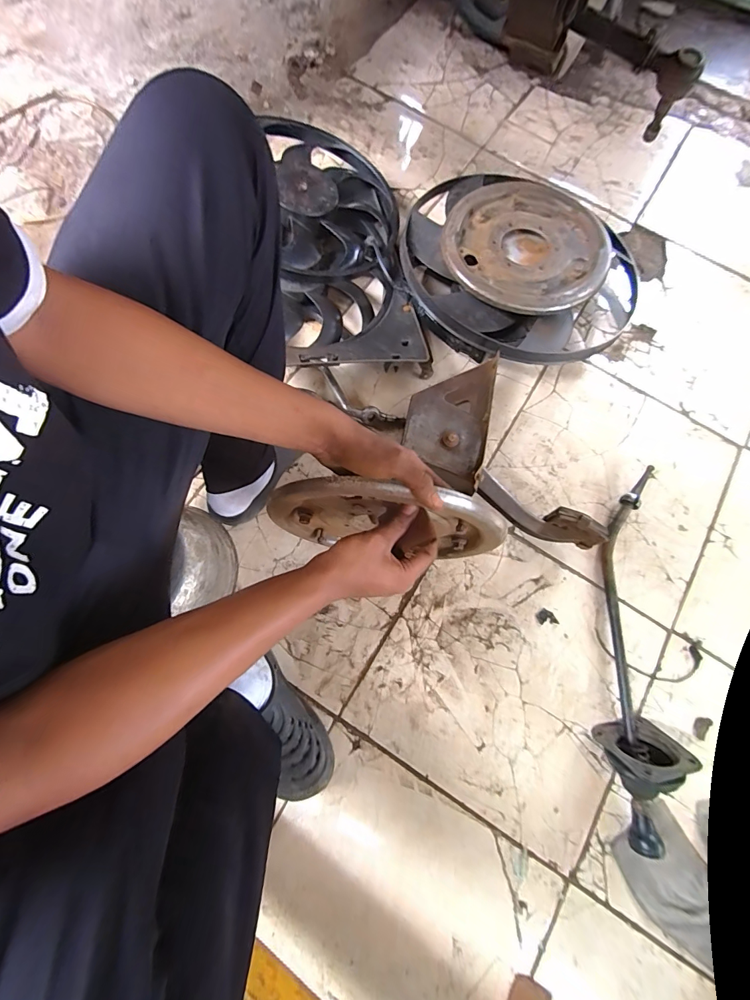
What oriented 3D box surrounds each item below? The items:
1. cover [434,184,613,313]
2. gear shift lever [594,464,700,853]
[{"bbox_3d":[0.278,-0.470,0.732,0.282,0.041,0.296,1,74,-3],"label":"cover"},{"bbox_3d":[0.422,0.212,0.618,0.105,0.095,0.582,12,74,3],"label":"gear shift lever"}]

